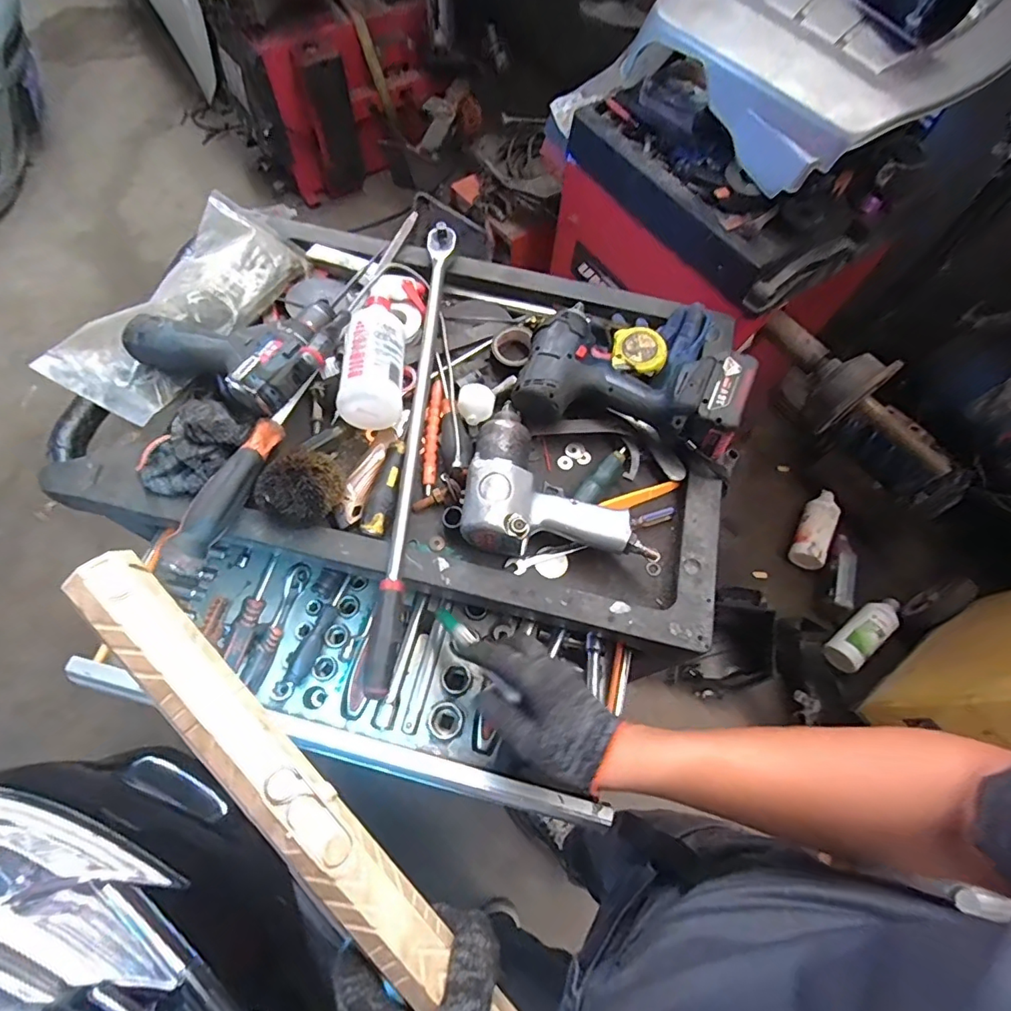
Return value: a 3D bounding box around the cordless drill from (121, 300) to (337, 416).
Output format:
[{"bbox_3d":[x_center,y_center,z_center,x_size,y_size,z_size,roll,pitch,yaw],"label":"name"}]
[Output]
[{"bbox_3d":[-0.303,-0.193,0.595,0.225,0.058,0.149,24,67,8],"label":"cordless drill"}]

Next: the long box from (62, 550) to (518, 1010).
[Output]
[{"bbox_3d":[-0.127,0.190,0.320,0.040,0.021,0.390,-40,91,-18],"label":"long box"}]

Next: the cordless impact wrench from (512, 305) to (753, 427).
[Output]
[{"bbox_3d":[0.156,-0.172,0.616,0.249,0.075,0.203,13,66,18],"label":"cordless impact wrench"}]

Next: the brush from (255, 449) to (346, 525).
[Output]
[{"bbox_3d":[-0.217,-0.021,0.542,0.087,0.047,0.079,-42,74,-18],"label":"brush"}]

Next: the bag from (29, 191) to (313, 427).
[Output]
[{"bbox_3d":[-0.399,-0.251,0.639,0.157,0.044,0.322,29,68,9],"label":"bag"}]

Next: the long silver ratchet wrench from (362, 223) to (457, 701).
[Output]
[{"bbox_3d":[-0.103,-0.096,0.598,0.035,0.033,0.594,3,66,-2],"label":"long silver ratchet wrench"}]

